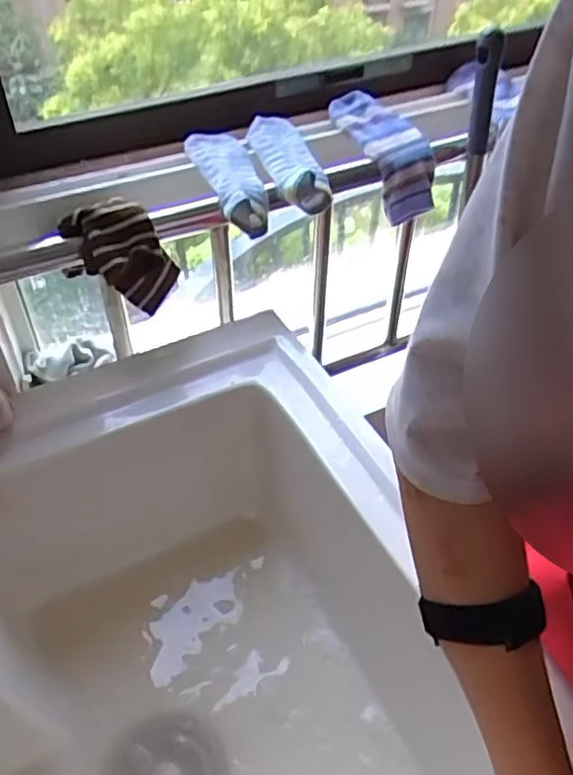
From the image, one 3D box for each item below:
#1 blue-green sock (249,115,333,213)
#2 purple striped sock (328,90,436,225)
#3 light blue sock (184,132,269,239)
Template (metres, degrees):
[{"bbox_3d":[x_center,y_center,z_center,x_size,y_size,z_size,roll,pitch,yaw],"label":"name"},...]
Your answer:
[{"bbox_3d":[0.003,-0.254,0.751,0.062,0.032,0.132,-22,73,-21],"label":"blue-green sock"},{"bbox_3d":[0.119,-0.284,0.814,0.081,0.047,0.171,-26,82,-24],"label":"purple striped sock"},{"bbox_3d":[-0.059,-0.226,0.735,0.060,0.035,0.137,-19,67,-18],"label":"light blue sock"}]

